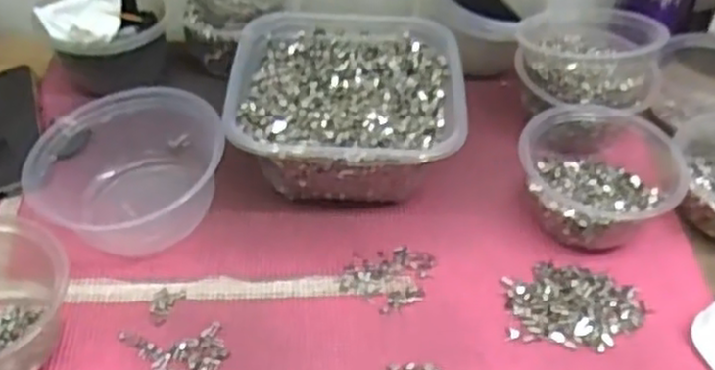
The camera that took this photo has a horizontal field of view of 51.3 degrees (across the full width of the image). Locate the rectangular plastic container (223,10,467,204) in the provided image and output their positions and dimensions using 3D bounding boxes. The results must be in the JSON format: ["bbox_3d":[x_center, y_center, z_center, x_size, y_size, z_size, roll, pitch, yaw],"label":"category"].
[{"bbox_3d":[-0.009,-0.069,0.595,0.175,0.062,0.178,4,50,0],"label":"rectangular plastic container"}]

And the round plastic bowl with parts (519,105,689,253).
[{"bbox_3d":[0.183,-0.010,0.560,0.114,0.059,0.125,30,51,24],"label":"round plastic bowl with parts"}]

